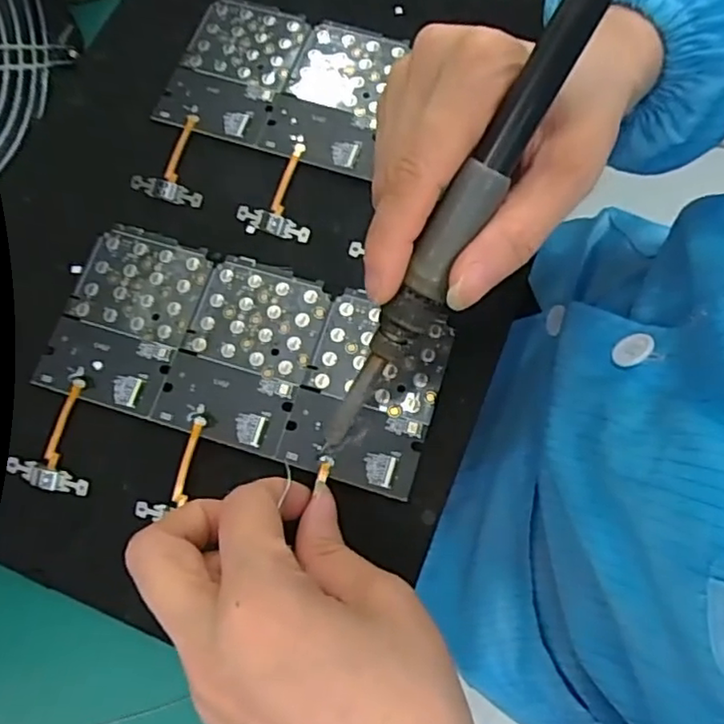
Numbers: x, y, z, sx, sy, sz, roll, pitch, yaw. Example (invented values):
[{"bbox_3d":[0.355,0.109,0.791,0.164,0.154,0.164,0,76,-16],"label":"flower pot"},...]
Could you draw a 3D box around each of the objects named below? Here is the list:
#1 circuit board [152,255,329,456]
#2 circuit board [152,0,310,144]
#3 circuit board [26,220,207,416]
[{"bbox_3d":[-0.050,-0.006,0.267,0.055,0.004,0.078,16,74,7],"label":"circuit board"},{"bbox_3d":[-0.063,-0.145,0.310,0.056,0.006,0.074,17,74,7],"label":"circuit board"},{"bbox_3d":[-0.103,-0.020,0.273,0.054,0.004,0.077,16,74,7],"label":"circuit board"}]

